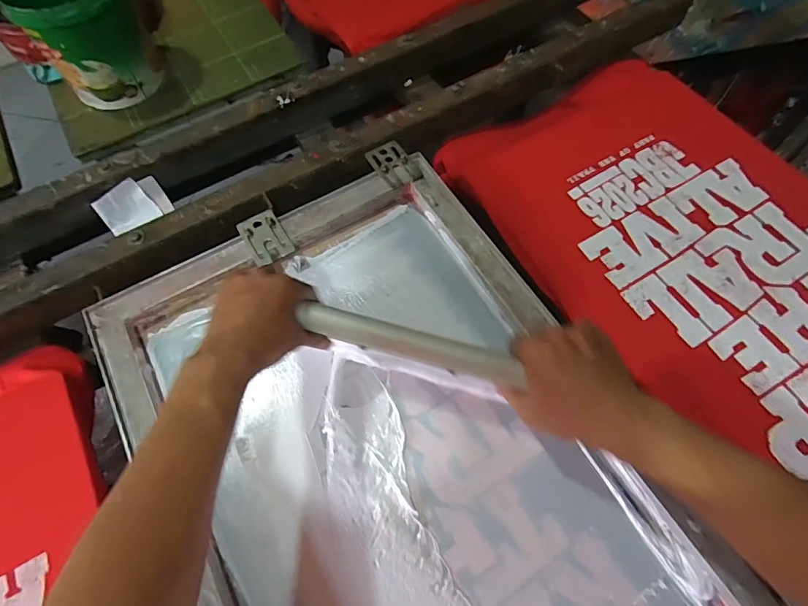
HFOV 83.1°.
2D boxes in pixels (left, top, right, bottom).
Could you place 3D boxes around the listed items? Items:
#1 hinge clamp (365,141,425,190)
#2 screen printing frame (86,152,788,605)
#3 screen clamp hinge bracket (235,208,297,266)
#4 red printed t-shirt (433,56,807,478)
[{"bbox_3d":[-0.015,-0.193,0.634,0.050,0.006,0.077,-28,66,-11],"label":"hinge clamp"},{"bbox_3d":[-0.010,0.160,0.480,0.462,0.036,0.649,-29,66,-11],"label":"screen printing frame"},{"bbox_3d":[-0.178,-0.085,0.588,0.051,0.006,0.079,-27,68,-15],"label":"screen clamp hinge bracket"},{"bbox_3d":[0.394,-0.083,0.604,0.401,0.032,0.654,-35,68,-14],"label":"red printed t-shirt"}]

